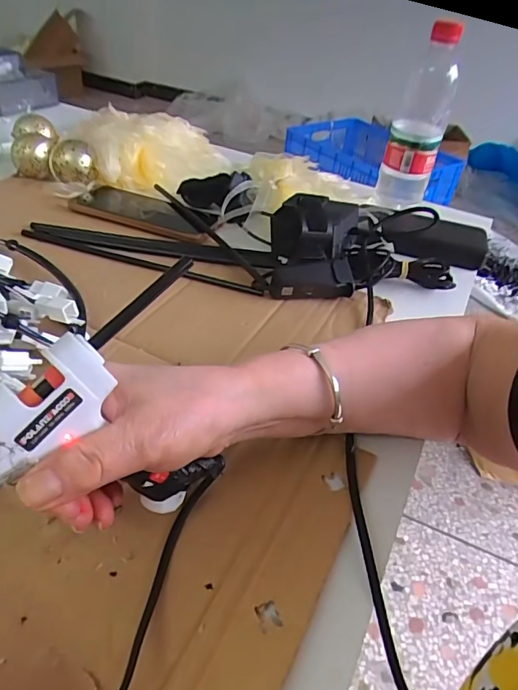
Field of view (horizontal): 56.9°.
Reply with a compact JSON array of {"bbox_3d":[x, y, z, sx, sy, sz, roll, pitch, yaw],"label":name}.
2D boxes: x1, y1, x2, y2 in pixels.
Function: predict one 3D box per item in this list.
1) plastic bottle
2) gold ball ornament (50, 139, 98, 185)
[{"bbox_3d":[0.193,-0.264,0.578,0.063,0.200,0.060,16,41,11],"label":"plastic bottle"},{"bbox_3d":[-0.236,-0.235,0.604,0.052,0.046,0.062,-11,43,-19],"label":"gold ball ornament"}]

